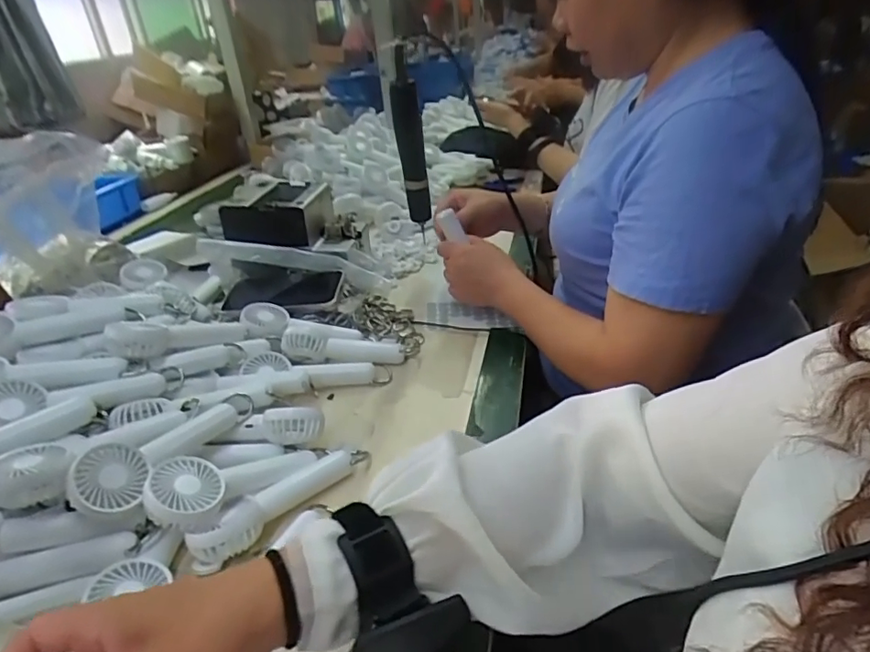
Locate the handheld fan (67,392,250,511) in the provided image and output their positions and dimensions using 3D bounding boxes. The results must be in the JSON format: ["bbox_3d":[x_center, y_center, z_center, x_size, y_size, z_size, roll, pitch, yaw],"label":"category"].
[{"bbox_3d":[-0.231,0.103,0.477,0.046,0.041,0.172,11,21,23],"label":"handheld fan"}]

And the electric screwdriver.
[{"bbox_3d":[-0.034,-0.246,0.762,0.043,0.252,0.050,-5,31,-3],"label":"electric screwdriver"}]

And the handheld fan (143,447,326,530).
[{"bbox_3d":[-0.166,0.133,0.468,0.158,0.037,0.054,-4,23,-46],"label":"handheld fan"}]

